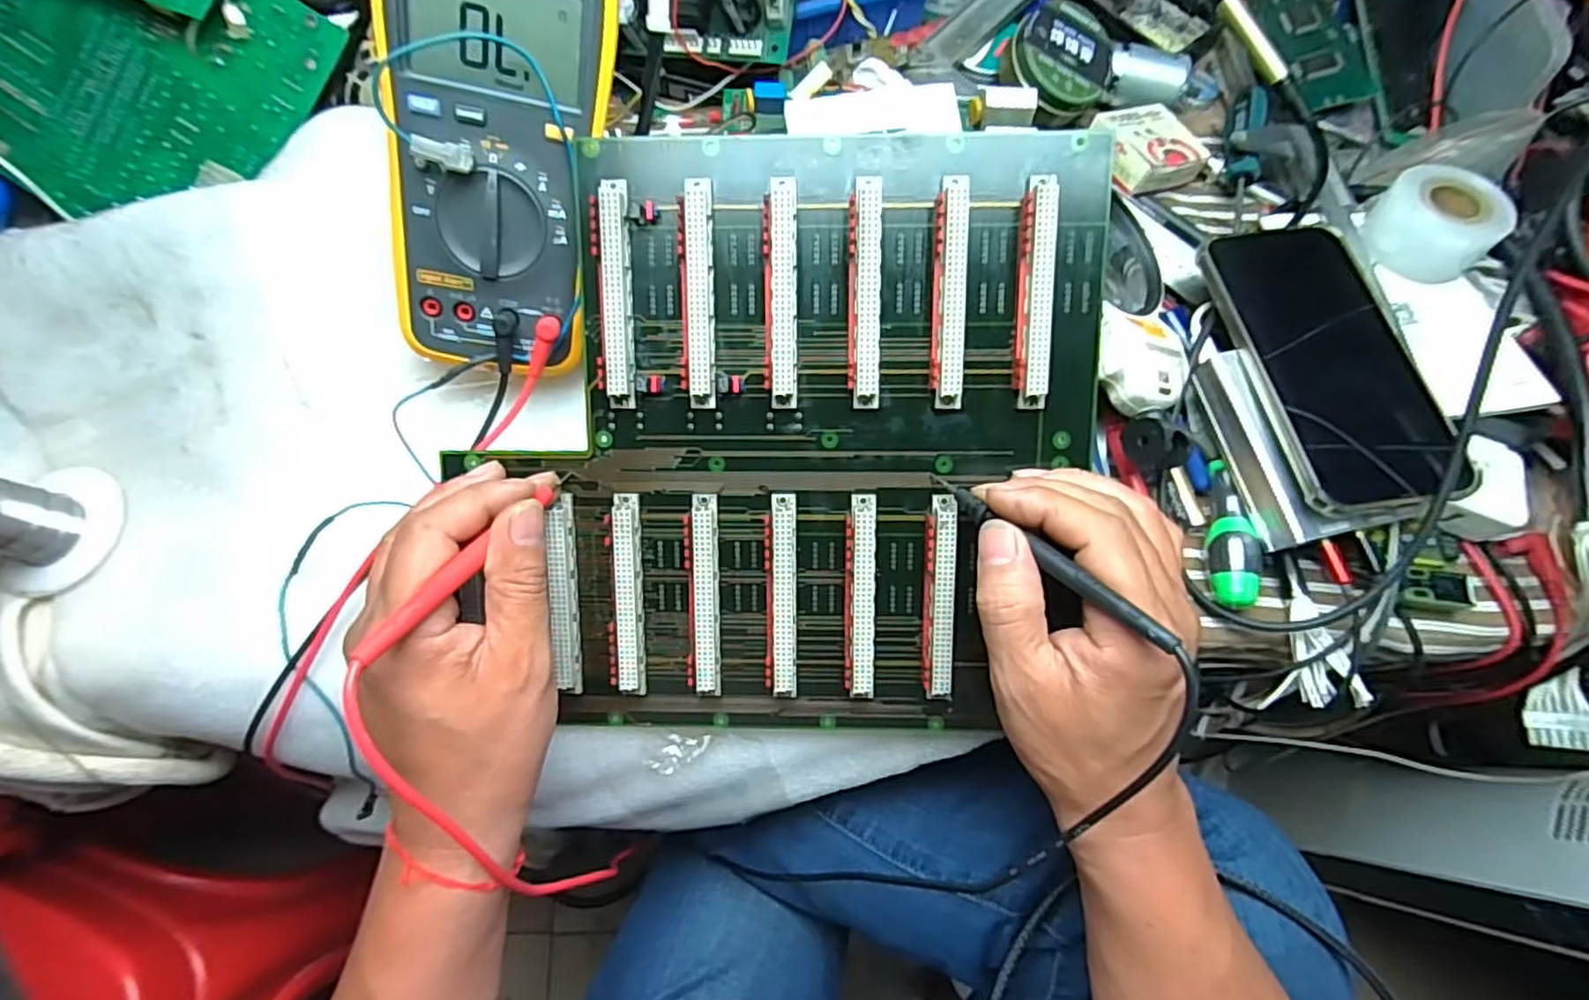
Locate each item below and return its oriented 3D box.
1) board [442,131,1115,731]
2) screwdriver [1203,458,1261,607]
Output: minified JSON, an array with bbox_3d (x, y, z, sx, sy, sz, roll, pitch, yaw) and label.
[{"bbox_3d":[0.011,-0.021,0.305,0.233,0.014,0.259,0,99,2],"label":"board"},{"bbox_3d":[0.226,0.018,0.363,0.020,0.021,0.077,5,71,0],"label":"screwdriver"}]

